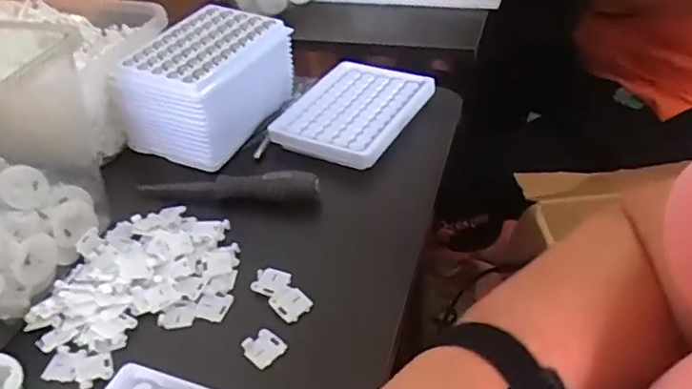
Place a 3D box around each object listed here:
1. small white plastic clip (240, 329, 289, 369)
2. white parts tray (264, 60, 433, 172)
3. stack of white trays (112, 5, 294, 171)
[{"bbox_3d":[-0.048,0.089,0.338,0.022,0.005,0.020,31,51,35],"label":"small white plastic clip"},{"bbox_3d":[0.006,-0.075,0.502,0.098,0.018,0.122,16,44,23],"label":"white parts tray"},{"bbox_3d":[-0.113,-0.098,0.499,0.095,0.076,0.134,20,46,26],"label":"stack of white trays"}]

